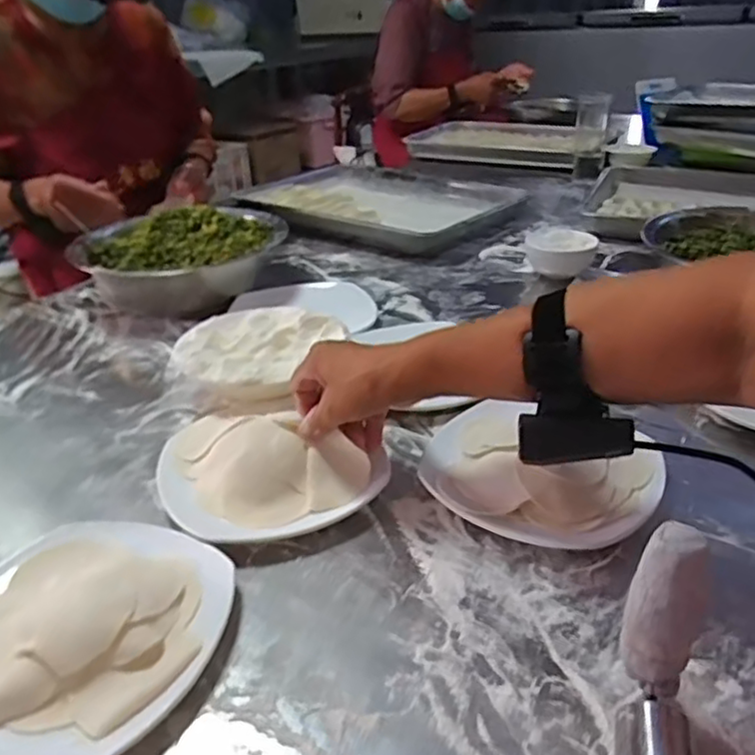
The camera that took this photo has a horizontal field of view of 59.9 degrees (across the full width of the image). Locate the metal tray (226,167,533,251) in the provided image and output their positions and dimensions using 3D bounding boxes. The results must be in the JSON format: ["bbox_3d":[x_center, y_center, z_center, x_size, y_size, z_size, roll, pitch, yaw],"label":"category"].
[{"bbox_3d":[0.002,-0.323,1.240,0.482,0.057,0.352,19,35,33],"label":"metal tray"}]

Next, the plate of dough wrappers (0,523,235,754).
[{"bbox_3d":[-0.199,0.156,0.413,0.181,0.033,0.175,10,31,21],"label":"plate of dough wrappers"}]

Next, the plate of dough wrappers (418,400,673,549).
[{"bbox_3d":[0.125,0.076,0.527,0.178,0.039,0.150,18,34,32],"label":"plate of dough wrappers"}]

